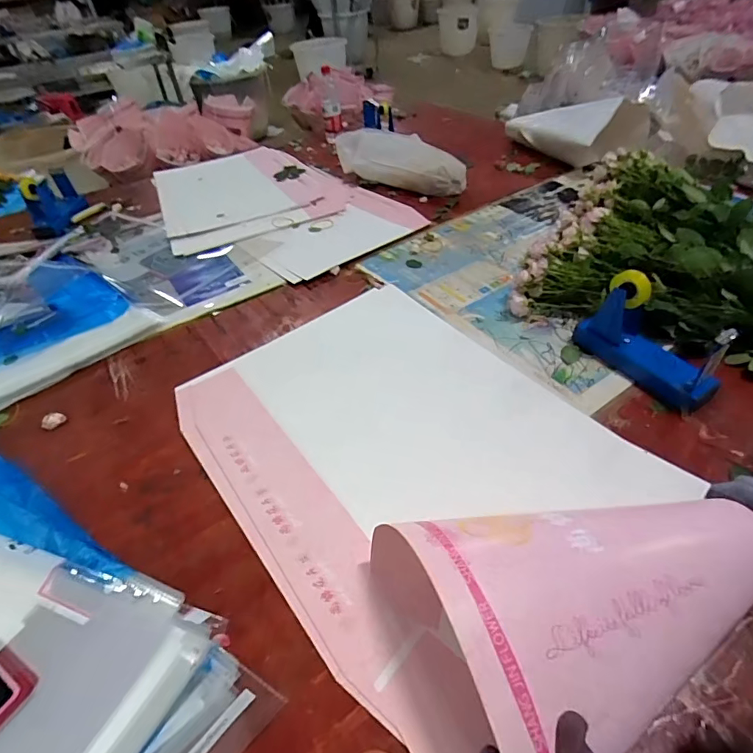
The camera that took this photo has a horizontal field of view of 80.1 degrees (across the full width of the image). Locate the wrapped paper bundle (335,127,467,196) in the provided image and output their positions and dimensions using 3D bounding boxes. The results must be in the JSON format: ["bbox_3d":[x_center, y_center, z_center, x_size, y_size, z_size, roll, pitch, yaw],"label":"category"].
[{"bbox_3d":[0.072,-0.614,1.275,0.415,0.102,0.207,31,54,31],"label":"wrapped paper bundle"}]

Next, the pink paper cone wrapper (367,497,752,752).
[{"bbox_3d":[0.209,0.199,0.411,0.416,0.126,0.198,-17,43,-13],"label":"pink paper cone wrapper"}]

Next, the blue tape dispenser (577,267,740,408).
[{"bbox_3d":[0.402,-0.062,0.651,0.071,0.130,0.201,-25,48,-20],"label":"blue tape dispenser"}]

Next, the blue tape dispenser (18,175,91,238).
[{"bbox_3d":[-0.881,-0.483,1.226,0.077,0.118,0.181,-9,44,-4],"label":"blue tape dispenser"}]

